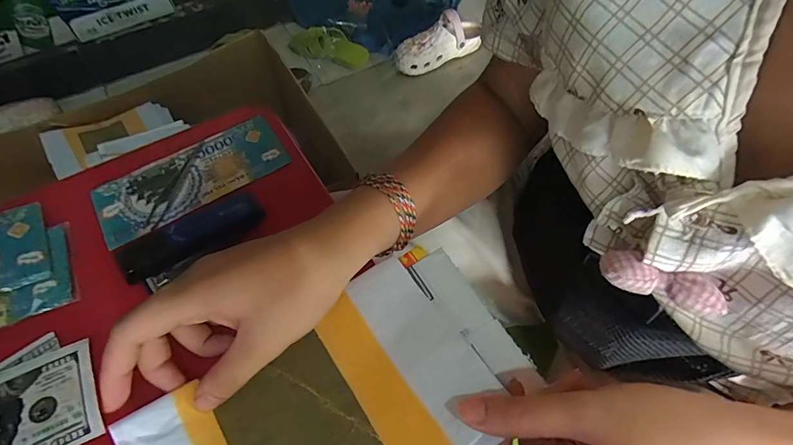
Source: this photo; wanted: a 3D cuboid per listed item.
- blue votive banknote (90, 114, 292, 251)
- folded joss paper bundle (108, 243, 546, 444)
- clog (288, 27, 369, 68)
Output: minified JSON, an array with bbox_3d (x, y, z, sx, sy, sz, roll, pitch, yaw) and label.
[{"bbox_3d":[-0.161,-0.037,0.335,0.143,0.004,0.060,-30,65,-15],"label":"blue votive banknote"},{"bbox_3d":[-0.029,0.105,0.239,0.212,0.023,0.120,-32,63,-17],"label":"folded joss paper bundle"},{"bbox_3d":[-0.189,-0.469,1.136,0.223,0.088,0.077,12,61,9],"label":"clog"}]

